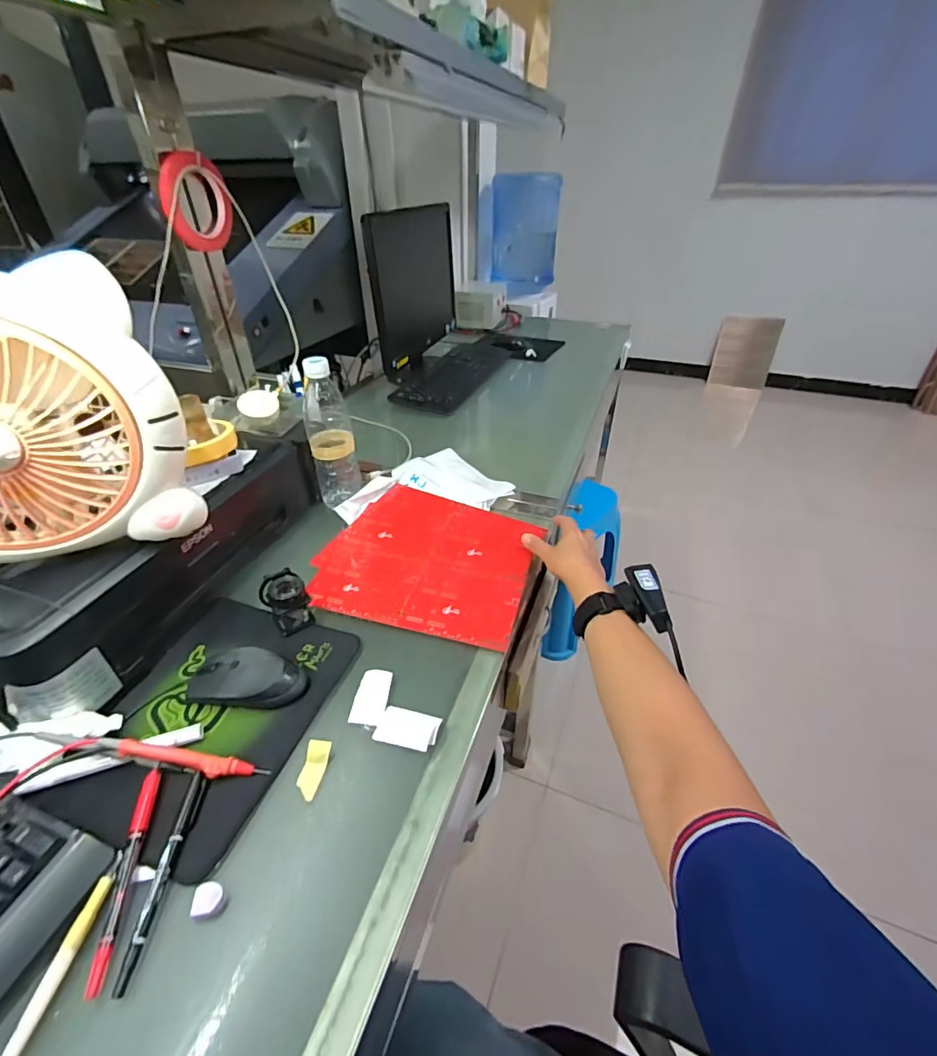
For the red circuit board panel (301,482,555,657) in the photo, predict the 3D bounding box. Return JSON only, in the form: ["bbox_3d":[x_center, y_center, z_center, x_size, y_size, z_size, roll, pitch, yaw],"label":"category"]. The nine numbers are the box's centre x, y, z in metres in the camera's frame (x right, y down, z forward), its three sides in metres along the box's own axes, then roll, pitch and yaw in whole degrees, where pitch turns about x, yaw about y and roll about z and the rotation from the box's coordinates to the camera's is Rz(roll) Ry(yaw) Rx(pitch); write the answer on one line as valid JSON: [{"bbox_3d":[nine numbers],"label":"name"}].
[{"bbox_3d":[-0.043,0.036,0.633,0.250,0.007,0.239,13,43,15],"label":"red circuit board panel"}]

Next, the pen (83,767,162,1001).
[{"bbox_3d":[-0.259,0.256,0.357,0.012,0.010,0.141,-7,38,-9],"label":"pen"}]

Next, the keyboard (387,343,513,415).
[{"bbox_3d":[-0.023,-0.403,1.225,0.162,0.032,0.464,12,39,16],"label":"keyboard"}]

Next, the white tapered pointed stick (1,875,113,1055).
[{"bbox_3d":[-0.276,0.304,0.303,0.012,0.007,0.133,3,37,5],"label":"white tapered pointed stick"}]

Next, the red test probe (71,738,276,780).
[{"bbox_3d":[-0.257,0.200,0.410,0.158,0.010,0.016,13,37,-6],"label":"red test probe"}]

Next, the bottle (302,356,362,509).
[{"bbox_3d":[-0.204,-0.135,0.704,0.063,0.229,0.058,-12,39,-15],"label":"bottle"}]

